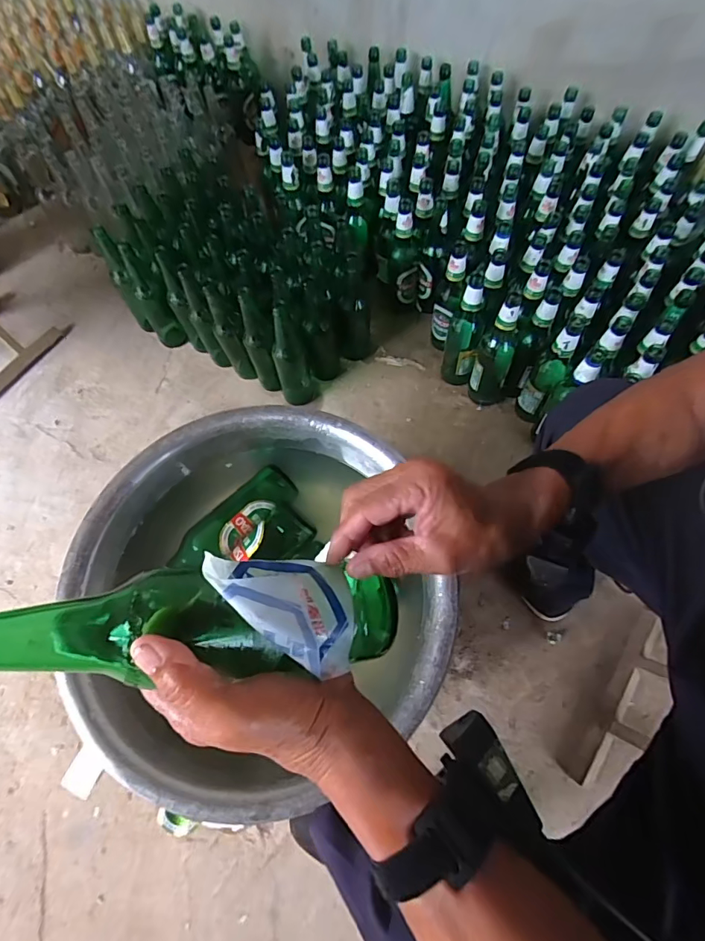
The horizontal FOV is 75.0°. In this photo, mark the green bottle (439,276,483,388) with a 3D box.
[{"bbox_3d":[0.228,-0.279,0.933,0.067,0.241,0.077,14,66,9],"label":"green bottle"}]

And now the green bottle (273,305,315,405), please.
[{"bbox_3d":[-0.121,-0.224,0.906,0.064,0.234,0.060,-11,64,-3],"label":"green bottle"}]

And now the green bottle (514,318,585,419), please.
[{"bbox_3d":[0.370,-0.183,0.874,0.055,0.252,0.067,25,68,14],"label":"green bottle"}]

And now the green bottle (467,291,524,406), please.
[{"bbox_3d":[0.284,-0.230,0.892,0.078,0.247,0.085,21,67,12],"label":"green bottle"}]

